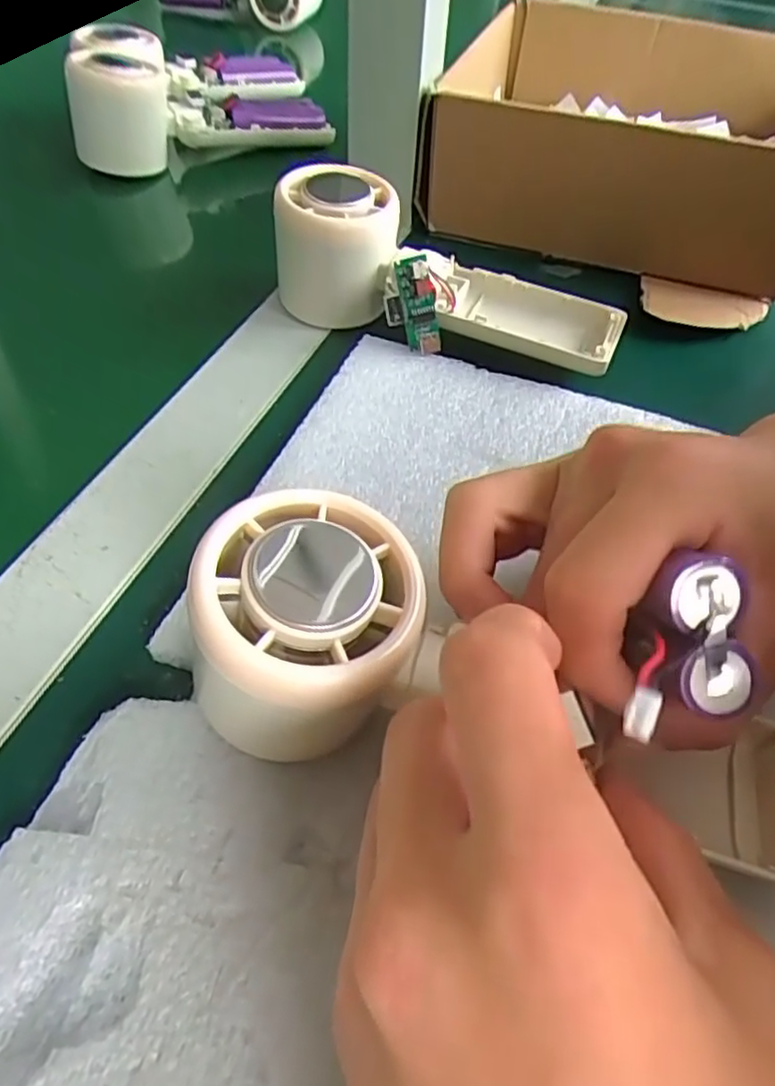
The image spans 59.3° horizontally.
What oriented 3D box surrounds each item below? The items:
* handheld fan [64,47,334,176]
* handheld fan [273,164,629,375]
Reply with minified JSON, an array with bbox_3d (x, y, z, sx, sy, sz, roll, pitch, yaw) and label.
[{"bbox_3d":[-0.119,-0.286,0.437,0.160,0.063,0.046,-18,53,-17],"label":"handheld fan"},{"bbox_3d":[0.025,-0.119,0.305,0.158,0.050,0.054,19,52,13],"label":"handheld fan"}]

